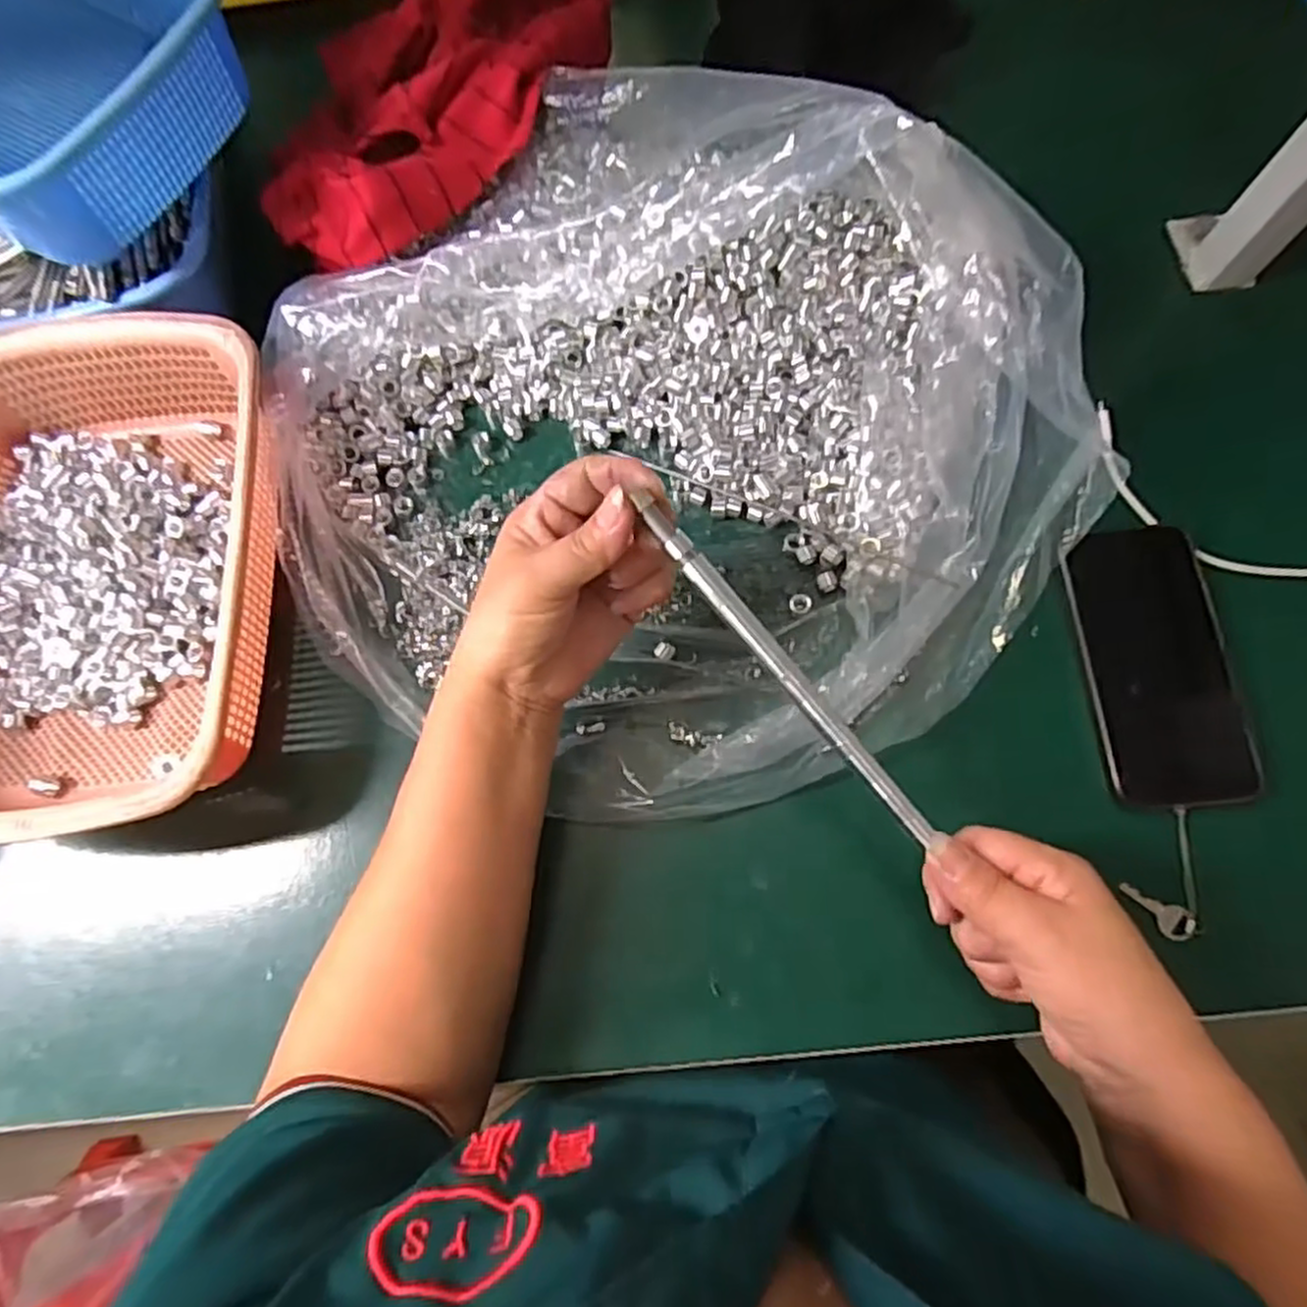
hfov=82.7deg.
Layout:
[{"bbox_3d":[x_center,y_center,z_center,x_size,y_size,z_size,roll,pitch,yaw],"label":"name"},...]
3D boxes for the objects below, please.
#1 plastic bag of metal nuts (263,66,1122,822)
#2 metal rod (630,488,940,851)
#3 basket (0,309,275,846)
[{"bbox_3d":[0.020,-0.148,0.434,0.483,0.074,0.442,-40,78,-8],"label":"plastic bag of metal nuts"},{"bbox_3d":[0.061,0.010,0.332,0.010,0.007,0.193,-42,95,-9],"label":"metal rod"},{"bbox_3d":[-0.321,-0.046,0.419,0.216,0.076,0.294,-2,73,1],"label":"basket"}]

